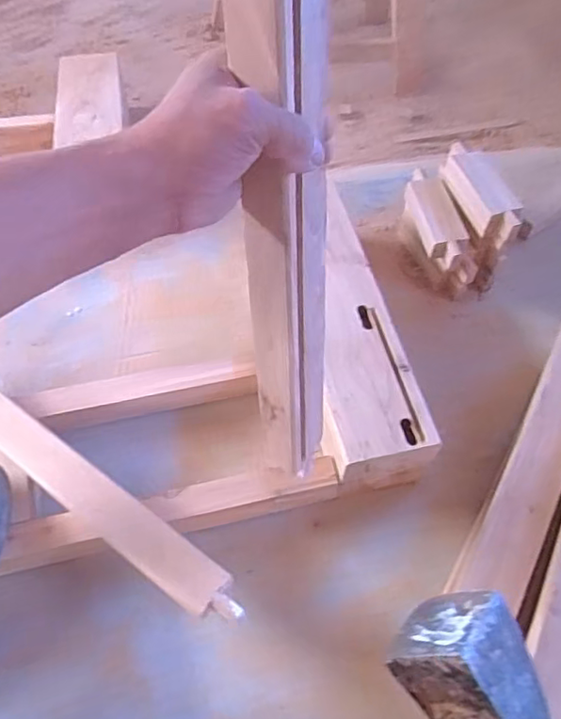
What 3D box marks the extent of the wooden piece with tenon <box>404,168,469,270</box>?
[{"bbox_3d":[0.232,-0.218,0.915,0.060,0.057,0.177,-12,69,-9],"label":"wooden piece with tenon"}]

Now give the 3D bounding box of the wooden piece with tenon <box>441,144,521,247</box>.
[{"bbox_3d":[0.294,-0.247,0.892,0.065,0.046,0.170,-20,60,-13],"label":"wooden piece with tenon"}]

